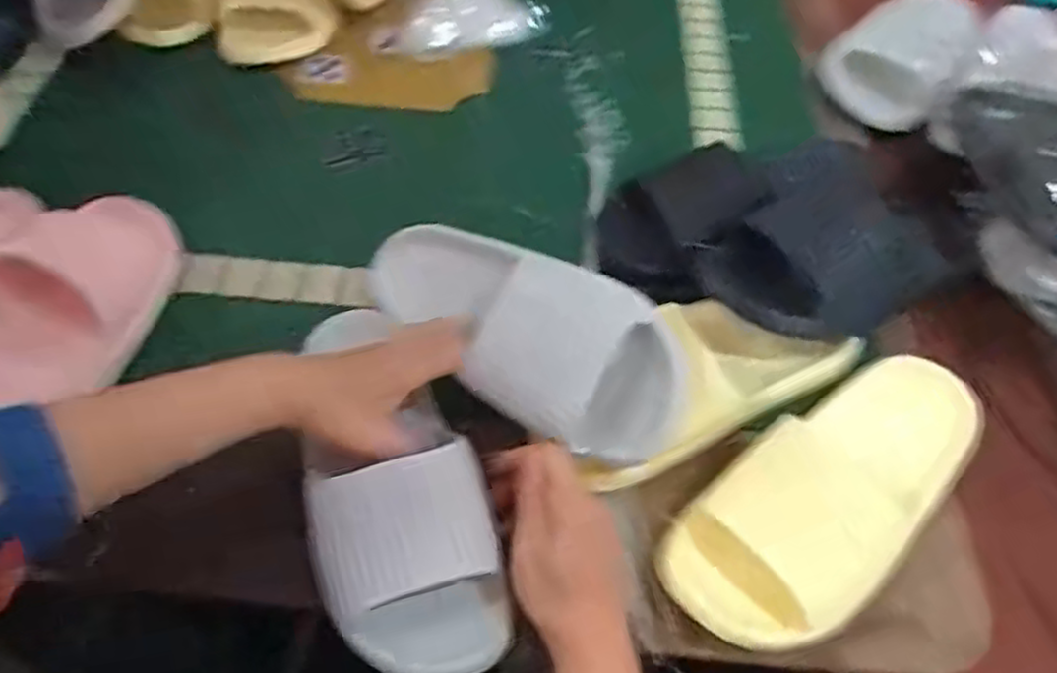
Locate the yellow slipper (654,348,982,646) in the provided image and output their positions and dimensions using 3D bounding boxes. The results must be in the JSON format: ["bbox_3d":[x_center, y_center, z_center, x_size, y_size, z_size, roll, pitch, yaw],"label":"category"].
[{"bbox_3d":[0.192,0.092,0.460,0.243,0.058,0.104,-33,64,-25],"label":"yellow slipper"}]

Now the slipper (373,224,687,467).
[{"bbox_3d":[-0.021,-0.007,0.486,0.255,0.075,0.103,22,92,35],"label":"slipper"}]

